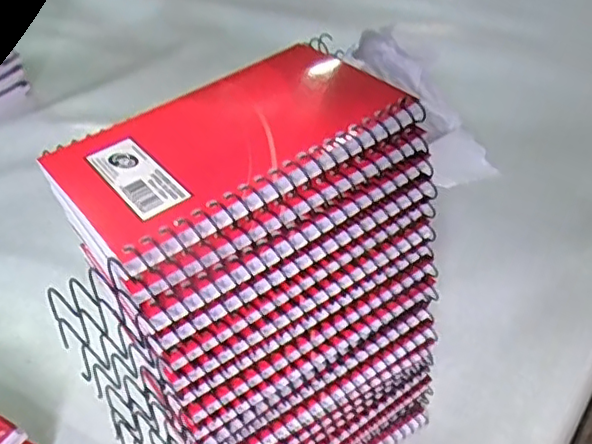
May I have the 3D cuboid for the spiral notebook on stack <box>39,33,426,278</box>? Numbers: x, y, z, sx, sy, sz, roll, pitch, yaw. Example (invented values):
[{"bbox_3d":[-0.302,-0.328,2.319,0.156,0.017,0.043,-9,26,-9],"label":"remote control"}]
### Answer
[{"bbox_3d":[-0.027,-0.036,0.241,0.132,0.007,0.088,-29,46,-22],"label":"spiral notebook on stack"}]

